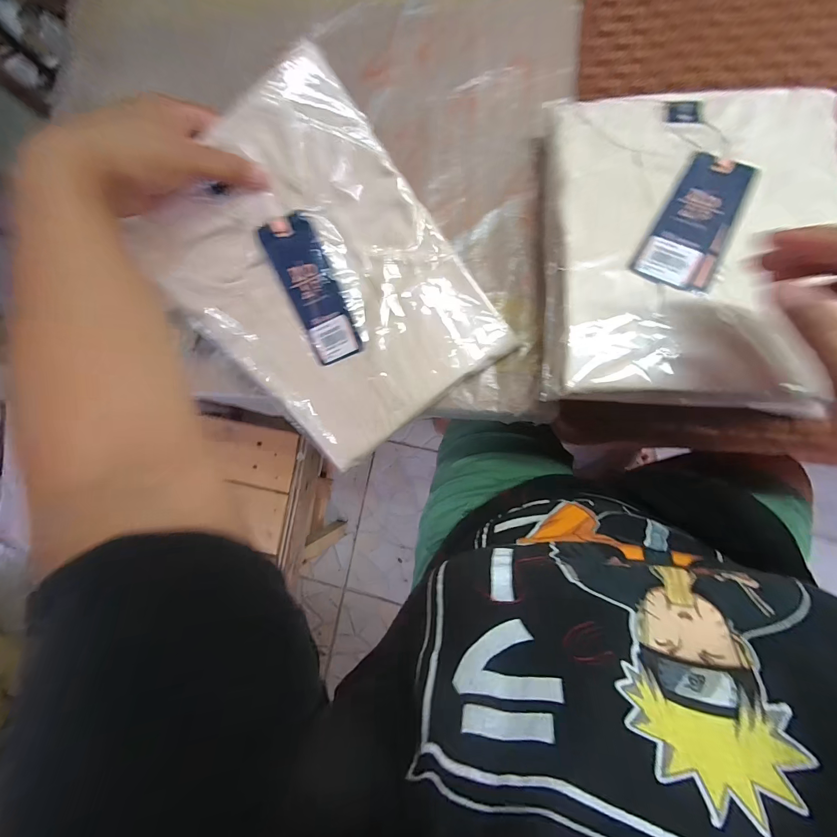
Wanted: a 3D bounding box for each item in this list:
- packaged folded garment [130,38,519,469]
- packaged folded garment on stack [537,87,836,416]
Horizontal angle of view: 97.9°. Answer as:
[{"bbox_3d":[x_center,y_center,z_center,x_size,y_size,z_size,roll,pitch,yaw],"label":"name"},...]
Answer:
[{"bbox_3d":[-0.072,-0.101,0.304,0.201,0.030,0.251,-37,104,9],"label":"packaged folded garment"},{"bbox_3d":[0.200,-0.135,0.271,0.208,0.025,0.256,6,79,12],"label":"packaged folded garment on stack"}]

